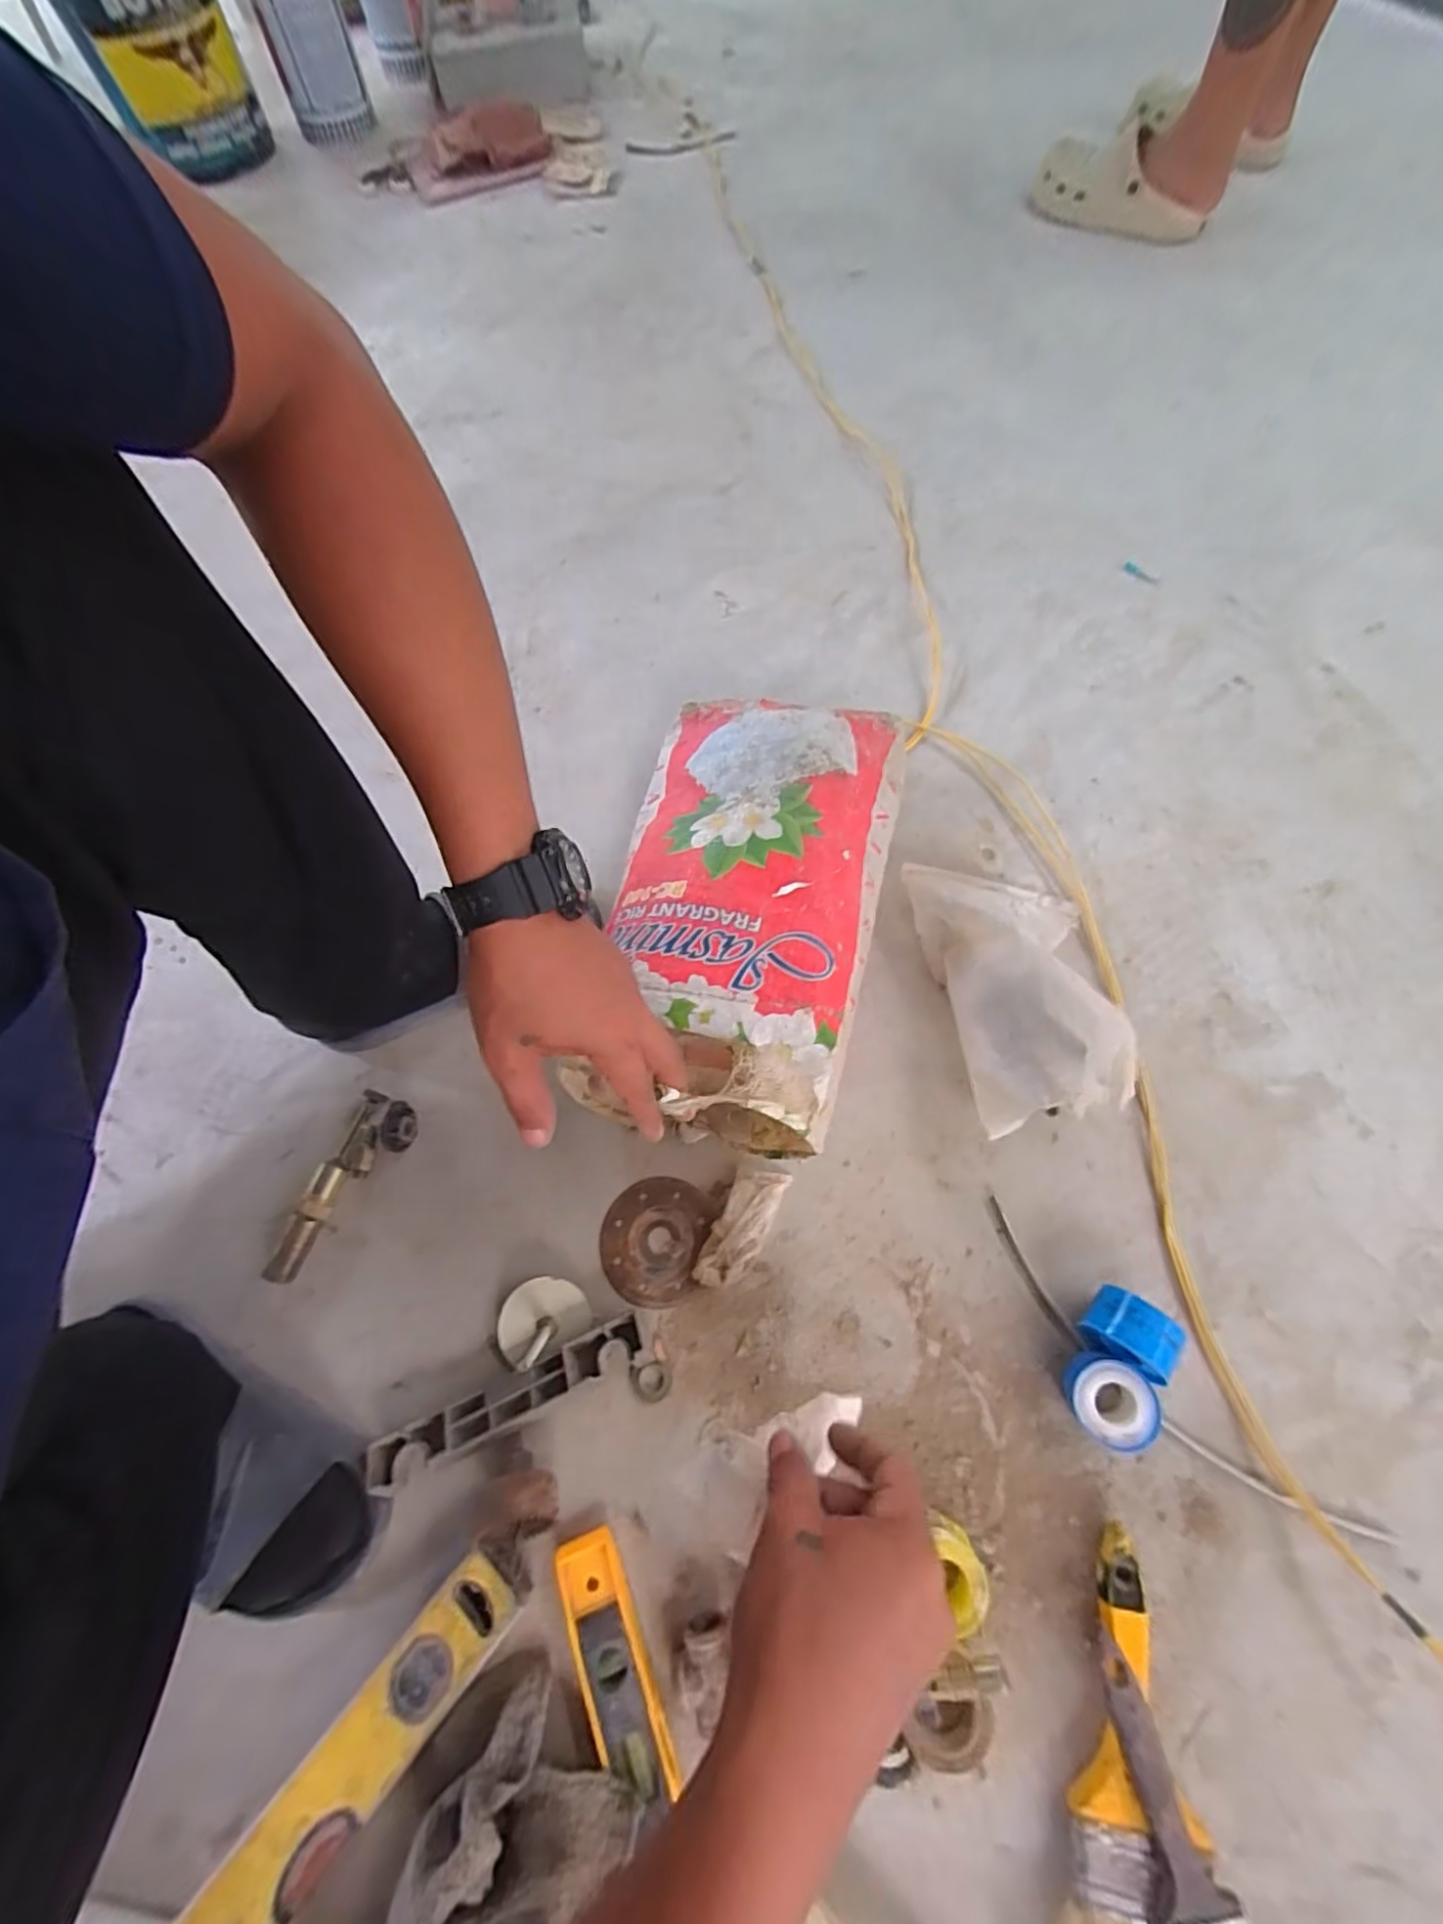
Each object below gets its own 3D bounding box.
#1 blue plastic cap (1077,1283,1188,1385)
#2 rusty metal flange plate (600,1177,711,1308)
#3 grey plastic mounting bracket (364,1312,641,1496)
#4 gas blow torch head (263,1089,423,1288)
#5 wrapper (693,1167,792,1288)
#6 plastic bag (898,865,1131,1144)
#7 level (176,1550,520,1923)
[{"bbox_3d":[0.273,0.250,0.454,0.052,0.056,0.041,30,71,15],"label":"blue plastic cap"},{"bbox_3d":[-0.053,0.212,0.512,0.077,0.007,0.088,11,67,8],"label":"rusty metal flange plate"},{"bbox_3d":[-0.147,0.300,0.456,0.194,0.029,0.032,-26,68,-9],"label":"grey plastic mounting bracket"},{"bbox_3d":[-0.301,0.179,0.530,0.061,0.028,0.148,20,69,11],"label":"gas blow torch head"},{"bbox_3d":[0.015,0.200,0.508,0.037,0.015,0.095,26,70,13],"label":"wrapper"},{"bbox_3d":[0.249,0.010,0.540,0.140,0.081,0.232,-8,66,-1],"label":"plastic bag"},{"bbox_3d":[-0.235,0.490,0.379,0.050,0.030,0.281,36,72,17],"label":"level"}]

